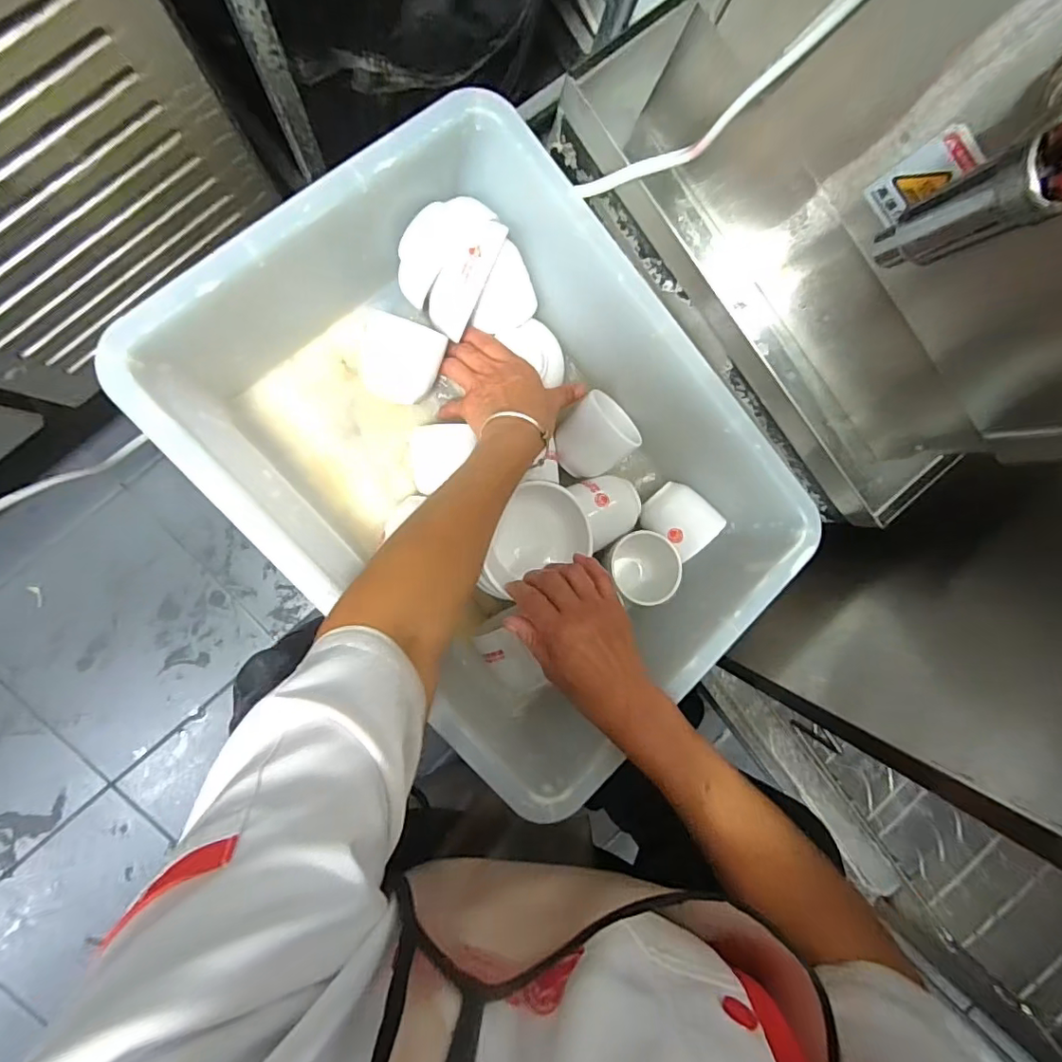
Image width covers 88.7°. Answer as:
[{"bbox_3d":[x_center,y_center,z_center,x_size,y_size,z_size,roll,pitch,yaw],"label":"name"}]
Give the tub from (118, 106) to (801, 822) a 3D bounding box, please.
[{"bbox_3d":[-0.019,-0.063,0.488,0.356,0.166,0.474,-43,99,-4],"label":"tub"}]

